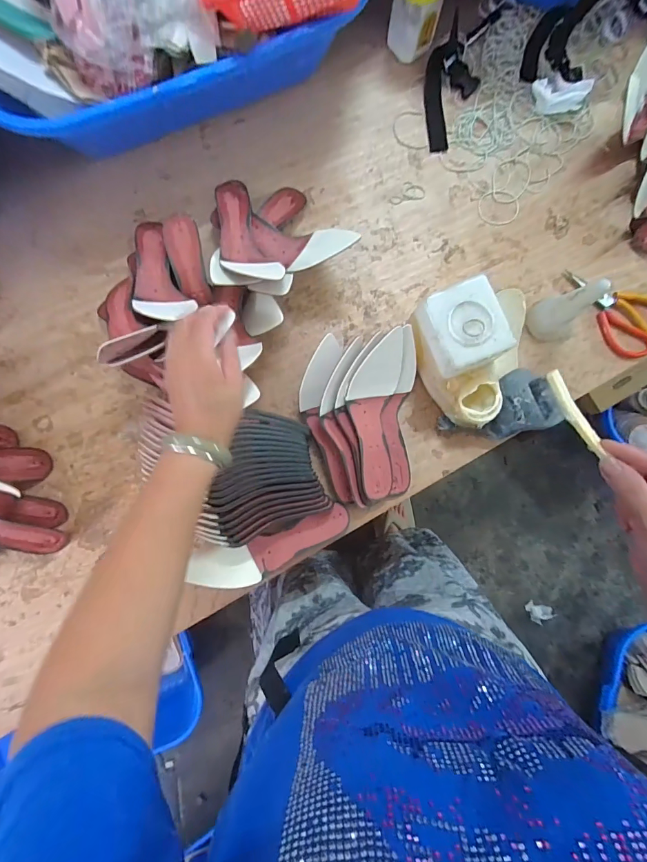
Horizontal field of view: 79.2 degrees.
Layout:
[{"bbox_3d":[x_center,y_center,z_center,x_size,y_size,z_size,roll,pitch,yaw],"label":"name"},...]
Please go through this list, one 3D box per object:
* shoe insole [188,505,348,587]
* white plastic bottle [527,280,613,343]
[{"bbox_3d":[-0.076,0.184,0.601,0.242,0.035,0.073,-17,85,-2],"label":"shoe insole"},{"bbox_3d":[0.382,-0.191,0.601,0.072,0.127,0.071,-31,86,-3],"label":"white plastic bottle"}]

